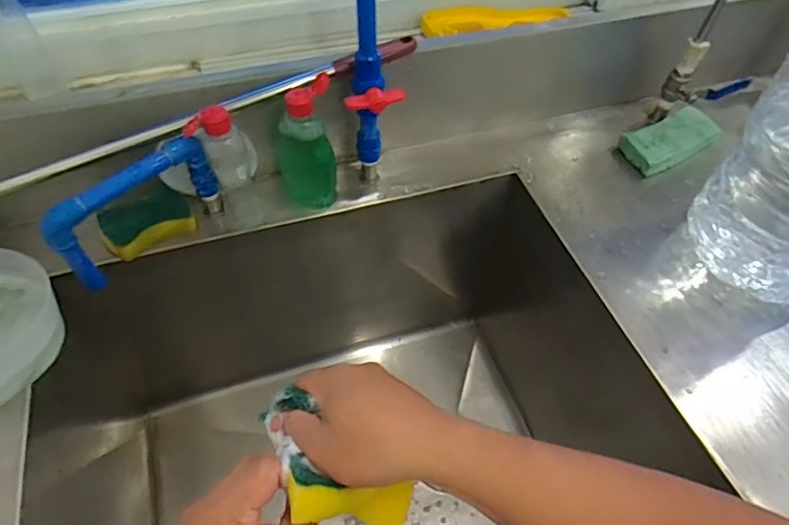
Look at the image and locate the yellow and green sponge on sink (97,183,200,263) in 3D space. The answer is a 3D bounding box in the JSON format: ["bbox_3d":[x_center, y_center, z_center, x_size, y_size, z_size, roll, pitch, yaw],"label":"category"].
[{"bbox_3d":[-0.294,-0.051,0.618,0.098,0.022,0.071,-31,61,-23],"label":"yellow and green sponge on sink"}]

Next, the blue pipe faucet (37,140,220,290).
[{"bbox_3d":[-0.271,-0.054,0.561,0.026,0.113,0.174,39,61,23],"label":"blue pipe faucet"}]

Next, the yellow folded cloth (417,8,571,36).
[{"bbox_3d":[0.133,-0.316,0.681,0.199,0.021,0.034,-7,54,-8],"label":"yellow folded cloth"}]

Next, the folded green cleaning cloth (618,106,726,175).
[{"bbox_3d":[0.396,-0.177,0.749,0.144,0.031,0.070,-24,58,-19],"label":"folded green cleaning cloth"}]

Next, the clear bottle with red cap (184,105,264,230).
[{"bbox_3d":[-0.187,-0.103,0.587,0.059,0.147,0.045,-15,56,-14],"label":"clear bottle with red cap"}]

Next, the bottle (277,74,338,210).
[{"bbox_3d":[-0.102,-0.130,0.608,0.062,0.172,0.040,-11,55,-11],"label":"bottle"}]

